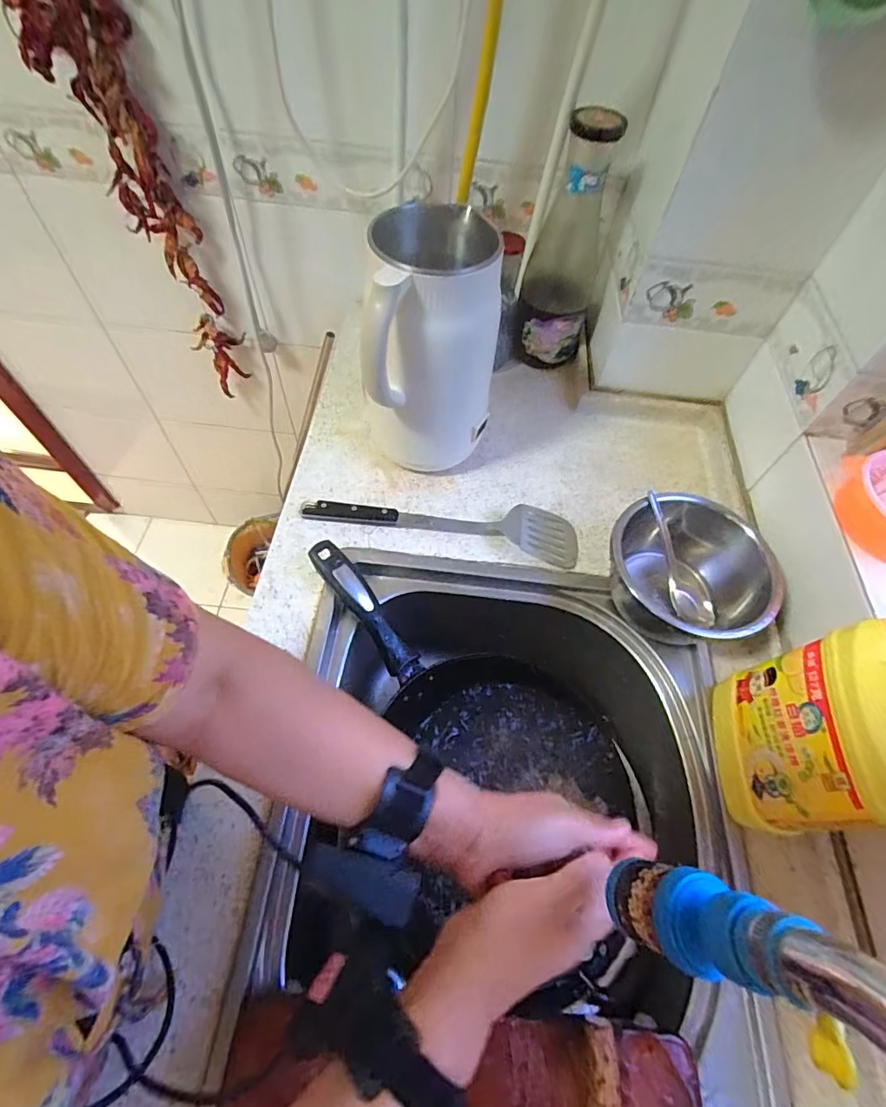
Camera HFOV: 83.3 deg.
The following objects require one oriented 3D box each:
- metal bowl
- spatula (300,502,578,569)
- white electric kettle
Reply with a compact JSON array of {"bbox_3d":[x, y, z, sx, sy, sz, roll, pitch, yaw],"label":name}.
[{"bbox_3d":[0.268,0.026,0.555,0.141,0.111,0.169,-11,61,-10],"label":"metal bowl"},{"bbox_3d":[0.001,-0.049,0.630,0.341,0.029,0.069,10,57,3],"label":"spatula"},{"bbox_3d":[-0.019,-0.231,0.603,0.142,0.279,0.146,-5,60,-7],"label":"white electric kettle"}]

